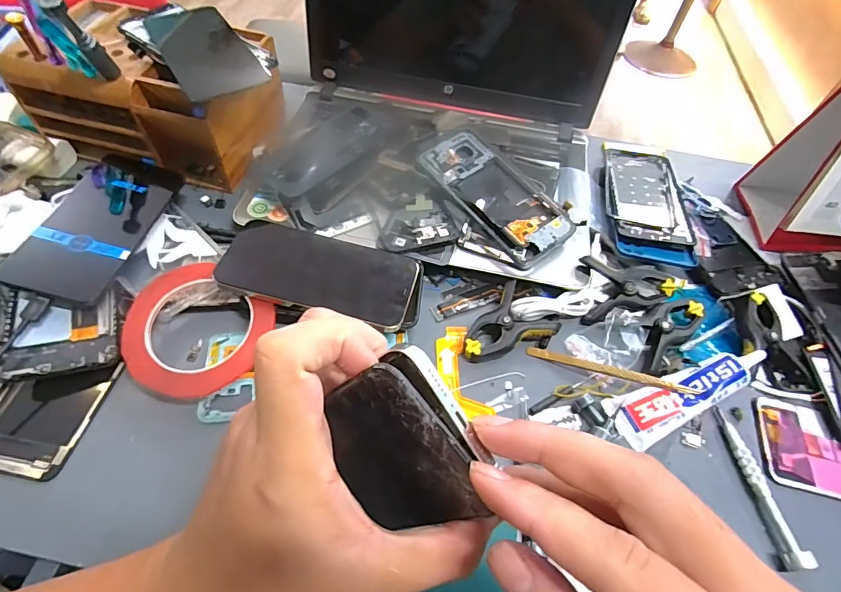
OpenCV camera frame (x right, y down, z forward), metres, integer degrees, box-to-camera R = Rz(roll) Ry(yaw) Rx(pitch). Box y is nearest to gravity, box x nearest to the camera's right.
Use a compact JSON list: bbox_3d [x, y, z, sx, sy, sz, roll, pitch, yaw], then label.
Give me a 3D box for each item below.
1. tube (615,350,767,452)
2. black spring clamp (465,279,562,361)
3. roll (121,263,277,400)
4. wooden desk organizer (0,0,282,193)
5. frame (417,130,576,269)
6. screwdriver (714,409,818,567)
[{"bbox_3d":[0.215,0.075,0.352,0.140,0.027,0.032,-22,60,-19],"label":"tube"},{"bbox_3d":[0.078,0.031,0.379,0.059,0.022,0.077,34,59,18],"label":"black spring clamp"},{"bbox_3d":[-0.179,0.028,0.352,0.105,0.012,0.099,3,72,-9],"label":"roll"},{"bbox_3d":[-0.269,-0.209,0.465,0.216,0.102,0.142,15,55,5],"label":"wooden desk organizer"},{"bbox_3d":[0.075,-0.101,0.438,0.080,0.013,0.159,-35,73,-21],"label":"frame"},{"bbox_3d":[0.248,0.135,0.324,0.015,0.015,0.111,1,55,-5],"label":"screwdriver"}]

